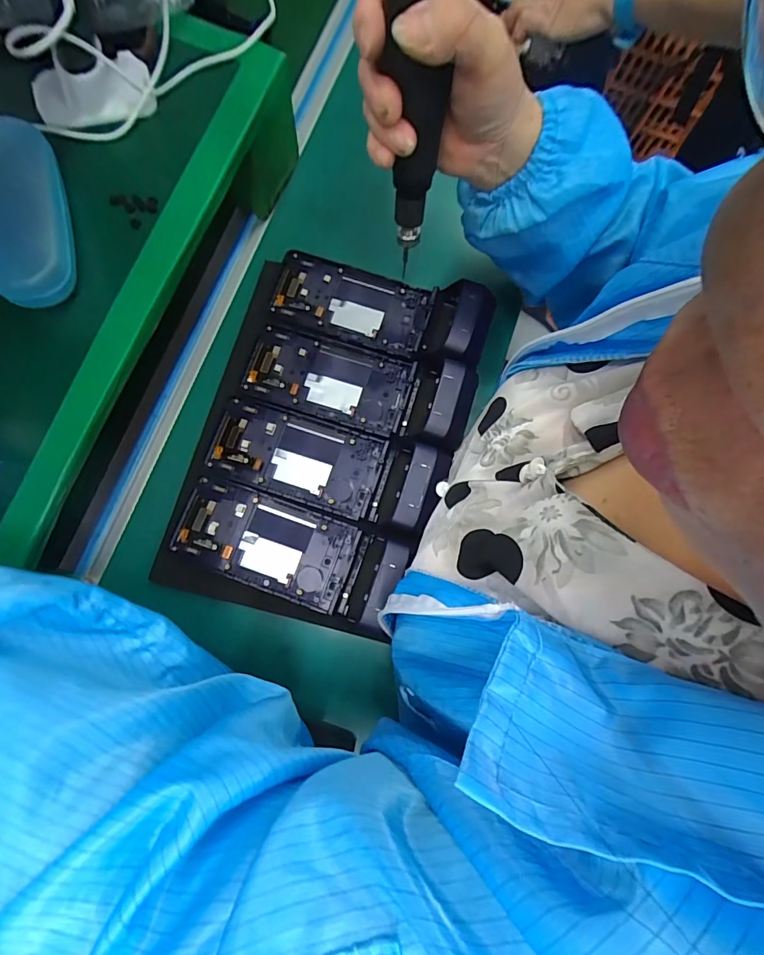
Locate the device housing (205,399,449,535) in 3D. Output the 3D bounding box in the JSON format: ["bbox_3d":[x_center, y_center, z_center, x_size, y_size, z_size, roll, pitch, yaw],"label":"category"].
[{"bbox_3d":[-0.059,-0.018,0.400,0.207,0.043,0.080,18,78,3],"label":"device housing"}]

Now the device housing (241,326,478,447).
[{"bbox_3d":[-0.025,-0.095,0.419,0.219,0.040,0.085,16,78,2],"label":"device housing"}]

